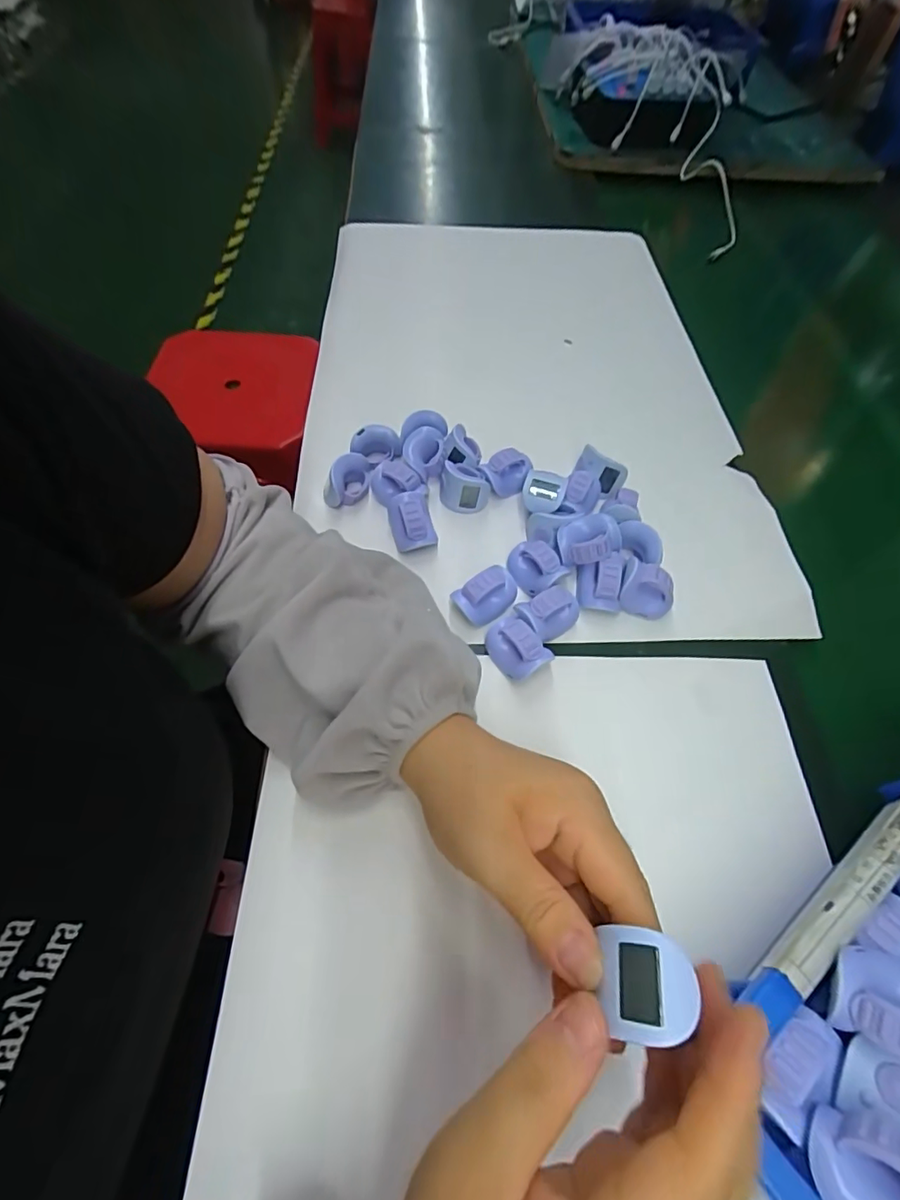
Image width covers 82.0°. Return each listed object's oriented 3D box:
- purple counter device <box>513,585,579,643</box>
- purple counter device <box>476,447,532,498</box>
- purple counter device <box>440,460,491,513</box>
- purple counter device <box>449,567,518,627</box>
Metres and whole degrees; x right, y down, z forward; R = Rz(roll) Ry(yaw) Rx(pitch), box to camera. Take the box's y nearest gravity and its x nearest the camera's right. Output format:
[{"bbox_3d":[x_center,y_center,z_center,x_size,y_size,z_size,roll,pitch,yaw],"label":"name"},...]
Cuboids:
[{"bbox_3d":[0.065,0.009,0.334,0.041,0.029,0.023,-17,61,-13],"label":"purple counter device"},{"bbox_3d":[0.044,-0.096,0.398,0.039,0.034,0.020,-12,59,-10],"label":"purple counter device"},{"bbox_3d":[0.011,-0.087,0.391,0.036,0.028,0.031,3,58,-1],"label":"purple counter device"},{"bbox_3d":[0.026,-0.005,0.342,0.043,0.029,0.025,-28,63,-19],"label":"purple counter device"}]

